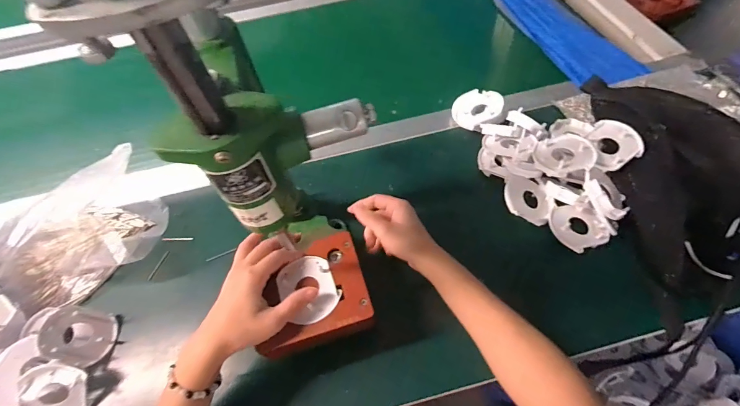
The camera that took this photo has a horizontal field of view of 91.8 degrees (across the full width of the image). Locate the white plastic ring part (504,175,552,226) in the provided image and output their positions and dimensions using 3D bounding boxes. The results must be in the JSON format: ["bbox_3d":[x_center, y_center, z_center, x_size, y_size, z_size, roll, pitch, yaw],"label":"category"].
[{"bbox_3d":[0.200,-0.006,0.457,0.061,0.009,0.057,27,62,-1],"label":"white plastic ring part"}]

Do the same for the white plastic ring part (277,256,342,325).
[{"bbox_3d":[-0.063,0.088,0.372,0.057,0.011,0.067,-31,60,-14],"label":"white plastic ring part"}]

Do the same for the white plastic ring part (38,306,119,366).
[{"bbox_3d":[-0.327,0.149,0.401,0.022,0.068,0.057,-29,35,36],"label":"white plastic ring part"}]

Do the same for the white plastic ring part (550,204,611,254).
[{"bbox_3d":[0.253,0.028,0.437,0.062,0.014,0.060,0,55,0],"label":"white plastic ring part"}]

